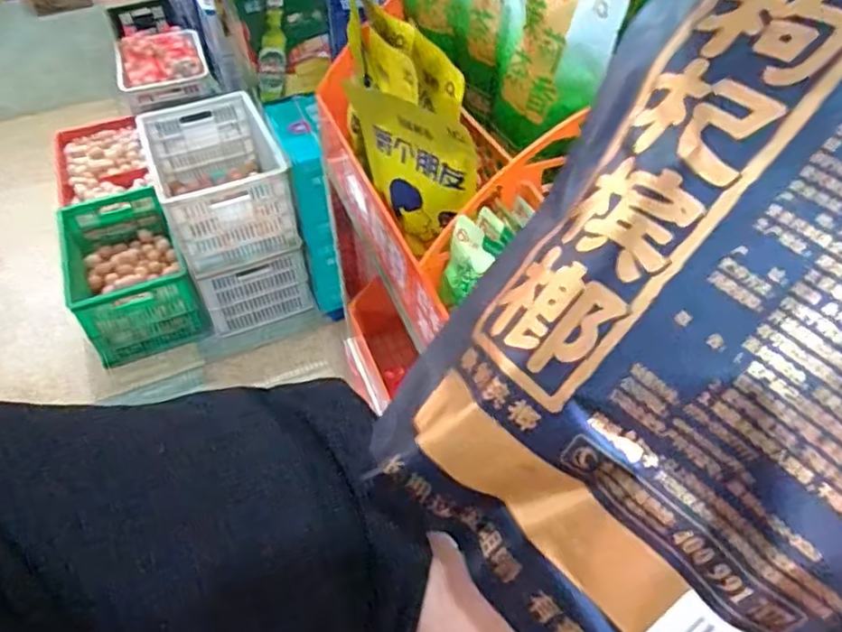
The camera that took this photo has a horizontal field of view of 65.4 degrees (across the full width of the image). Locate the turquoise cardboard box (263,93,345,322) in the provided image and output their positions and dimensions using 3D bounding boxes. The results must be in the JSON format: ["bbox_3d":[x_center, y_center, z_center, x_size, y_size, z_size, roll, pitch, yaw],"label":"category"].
[{"bbox_3d":[-0.296,-0.300,1.817,0.111,0.530,0.332,-14,48,-10],"label":"turquoise cardboard box"}]

